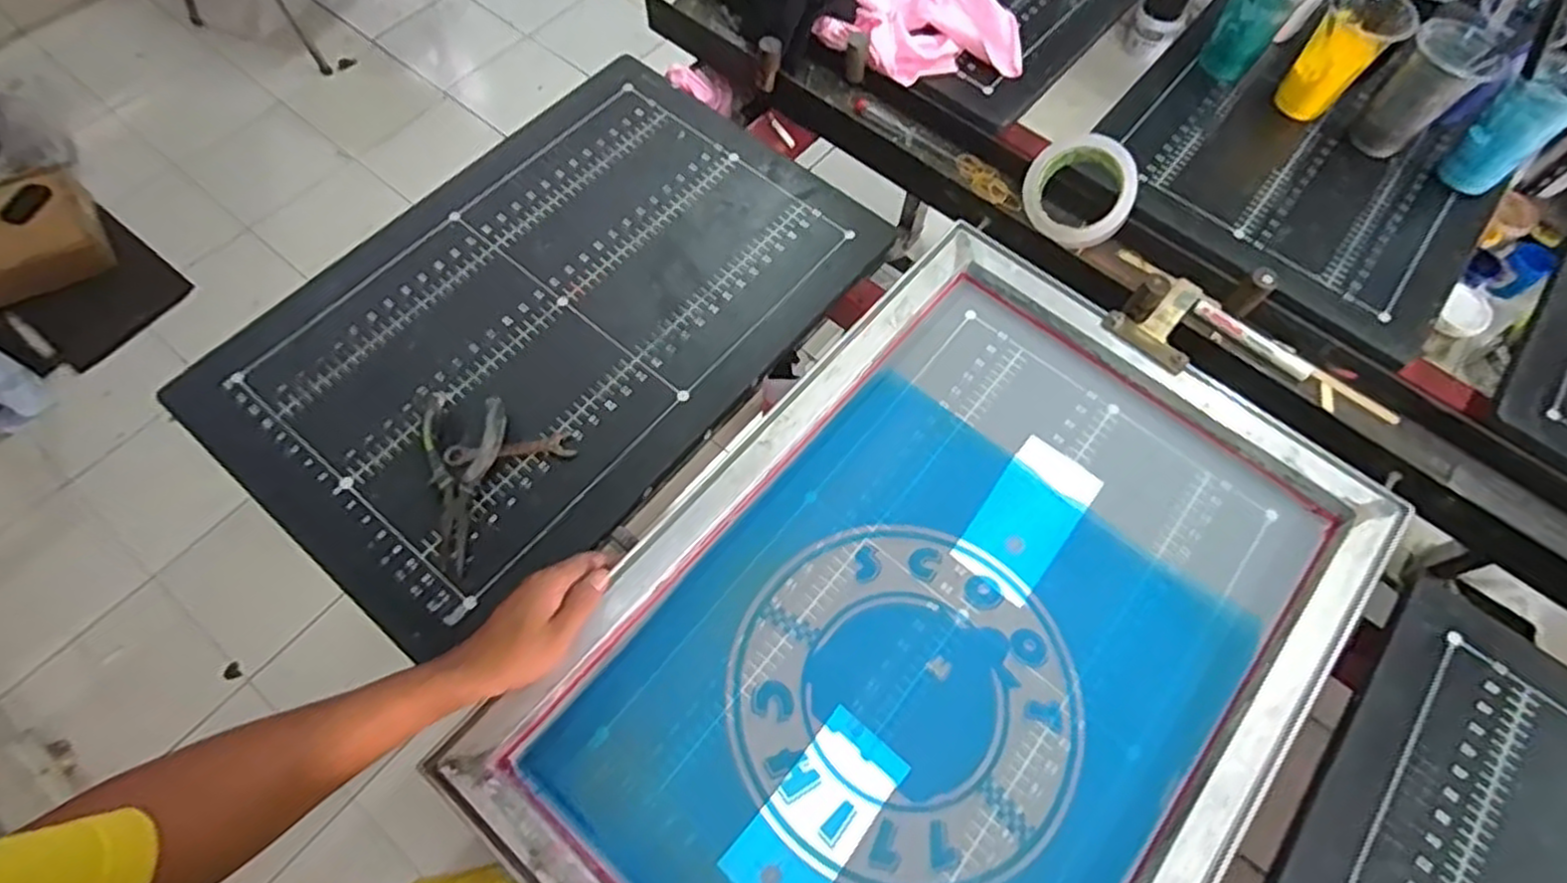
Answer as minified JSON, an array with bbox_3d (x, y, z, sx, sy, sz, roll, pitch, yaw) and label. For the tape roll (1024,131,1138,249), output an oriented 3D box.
[{"bbox_3d":[0.292,-0.245,0.728,0.101,0.037,0.099,41,110,11],"label":"tape roll"}]

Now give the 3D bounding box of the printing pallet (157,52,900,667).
[{"bbox_3d":[-0.221,-0.126,0.713,0.397,0.024,0.574,38,69,14],"label":"printing pallet"}]

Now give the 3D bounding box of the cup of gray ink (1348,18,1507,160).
[{"bbox_3d":[0.687,-0.374,0.801,0.084,0.123,0.079,1,65,-2],"label":"cup of gray ink"}]

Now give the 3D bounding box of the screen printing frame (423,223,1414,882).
[{"bbox_3d":[0.137,0.154,0.594,0.465,0.041,0.652,38,69,14],"label":"screen printing frame"}]

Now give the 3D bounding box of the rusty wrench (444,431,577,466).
[{"bbox_3d":[-0.238,0.007,0.644,0.111,0.005,0.026,-6,65,-5],"label":"rusty wrench"}]

